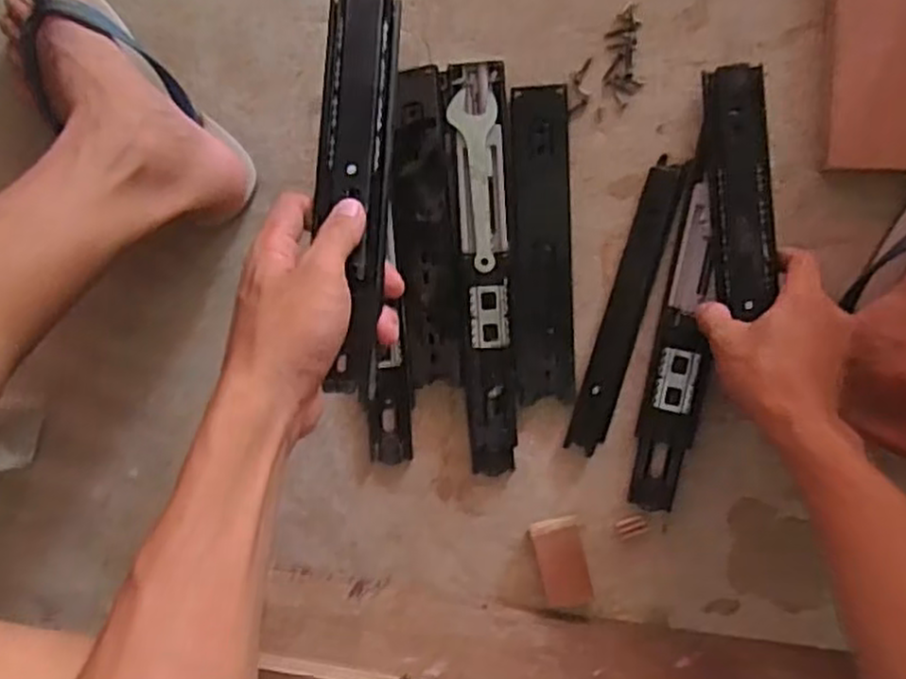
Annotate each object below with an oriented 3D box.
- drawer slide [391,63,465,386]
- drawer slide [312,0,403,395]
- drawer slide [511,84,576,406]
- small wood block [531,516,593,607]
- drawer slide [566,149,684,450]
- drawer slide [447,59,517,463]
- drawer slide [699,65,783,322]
[{"bbox_3d":[-0.022,-0.086,0.586,0.047,0.008,0.243,-4,92,6],"label":"drawer slide"},{"bbox_3d":[-0.057,-0.123,0.451,0.043,0.020,0.304,-1,81,6],"label":"drawer slide"},{"bbox_3d":[0.070,-0.073,0.587,0.045,0.017,0.240,-2,93,6],"label":"drawer slide"},{"bbox_3d":[0.087,0.175,0.598,0.037,0.023,0.065,-14,91,7],"label":"small wood block"},{"bbox_3d":[0.137,-0.024,0.585,0.029,0.009,0.228,18,94,5],"label":"drawer slide"},{"bbox_3d":[0.027,-0.052,0.590,0.044,0.022,0.316,-3,92,6],"label":"drawer slide"},{"bbox_3d":[0.216,-0.113,0.565,0.043,0.017,0.183,-2,82,6],"label":"drawer slide"}]

